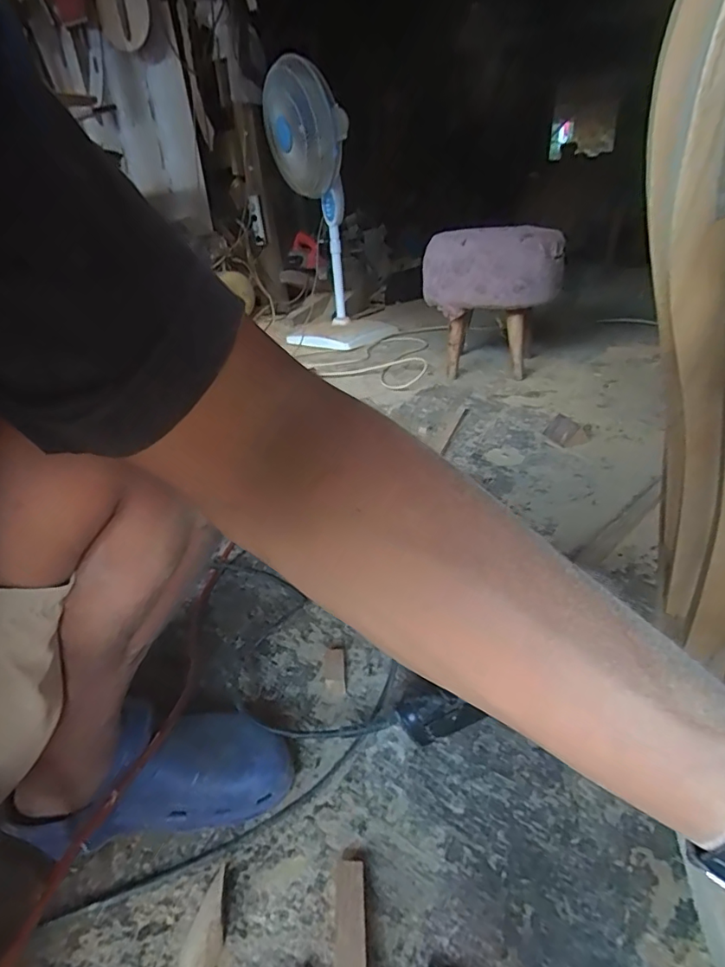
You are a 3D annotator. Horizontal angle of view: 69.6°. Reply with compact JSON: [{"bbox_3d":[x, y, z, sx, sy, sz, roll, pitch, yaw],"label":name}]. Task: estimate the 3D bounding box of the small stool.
[{"bbox_3d":[0.385,-0.570,1.627,0.393,0.394,0.379,-2,28,5],"label":"small stool"}]

